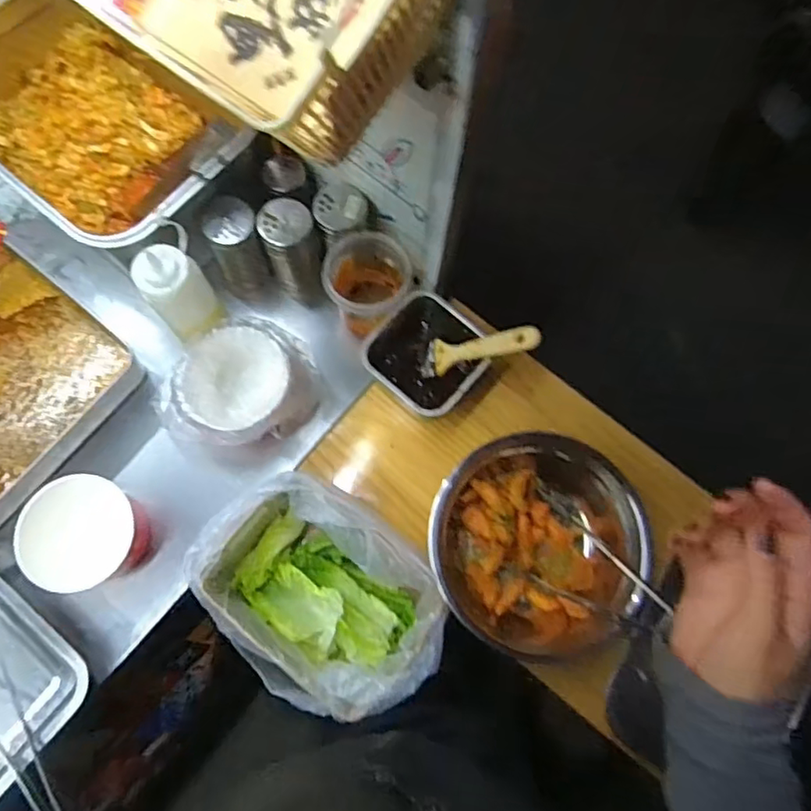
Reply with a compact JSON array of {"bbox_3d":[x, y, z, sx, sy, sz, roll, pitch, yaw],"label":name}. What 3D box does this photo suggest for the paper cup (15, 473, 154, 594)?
[{"bbox_3d":[-0.338,0.138,0.632,0.114,0.072,0.109,0,74,-1],"label":"paper cup"}]

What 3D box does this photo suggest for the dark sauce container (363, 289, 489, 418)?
[{"bbox_3d":[0.024,-0.046,0.688,0.117,0.095,0.117,39,76,9],"label":"dark sauce container"}]

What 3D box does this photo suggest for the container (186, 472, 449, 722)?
[{"bbox_3d":[-0.090,0.210,0.656,0.196,0.094,0.259,-40,79,-12],"label":"container"}]

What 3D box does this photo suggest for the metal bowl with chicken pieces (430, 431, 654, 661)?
[{"bbox_3d":[0.140,0.156,0.660,0.221,0.102,0.226,0,74,-1],"label":"metal bowl with chicken pieces"}]

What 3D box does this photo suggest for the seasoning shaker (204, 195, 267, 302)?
[{"bbox_3d":[-0.204,-0.189,0.726,0.059,0.127,0.063,-18,75,-7],"label":"seasoning shaker"}]

